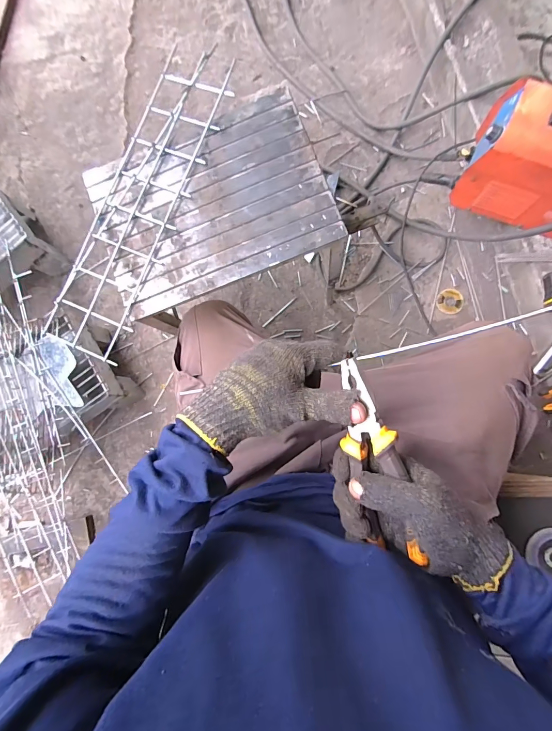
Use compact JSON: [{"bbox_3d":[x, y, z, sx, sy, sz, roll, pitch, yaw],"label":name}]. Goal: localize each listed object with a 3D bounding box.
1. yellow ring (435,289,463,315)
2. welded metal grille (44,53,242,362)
[{"bbox_3d":[0.427,-0.157,0.868,0.061,0.004,0.061,0,85,5],"label":"yellow ring"},{"bbox_3d":[-0.205,-0.246,0.537,0.130,0.021,0.482,23,87,6],"label":"welded metal grille"}]

